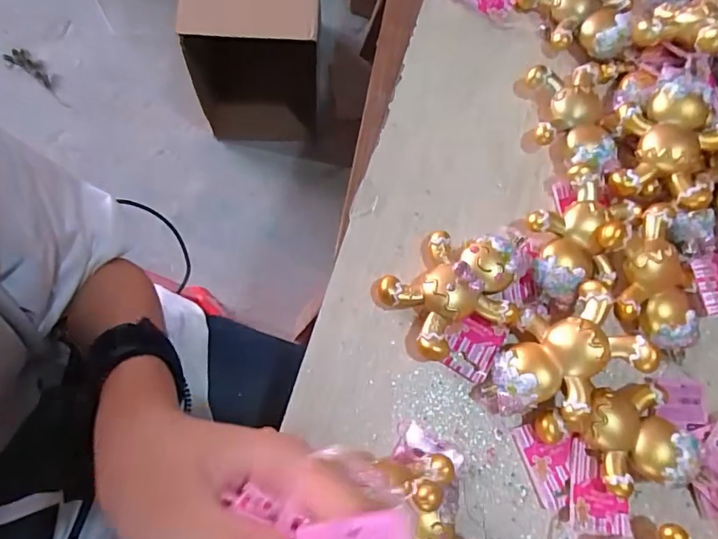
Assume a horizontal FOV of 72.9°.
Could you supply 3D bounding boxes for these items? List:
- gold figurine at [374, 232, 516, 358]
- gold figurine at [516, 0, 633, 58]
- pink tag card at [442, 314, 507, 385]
[{"bbox_3d":[0.073,0.014,0.365,0.100,0.029,0.078,-32,76,-11],"label":"gold figurine"},{"bbox_3d":[0.205,-0.239,0.448,0.080,0.035,0.102,-40,82,-14],"label":"gold figurine"},{"bbox_3d":[0.086,0.059,0.367,0.035,0.006,0.045,31,74,8],"label":"pink tag card"}]

